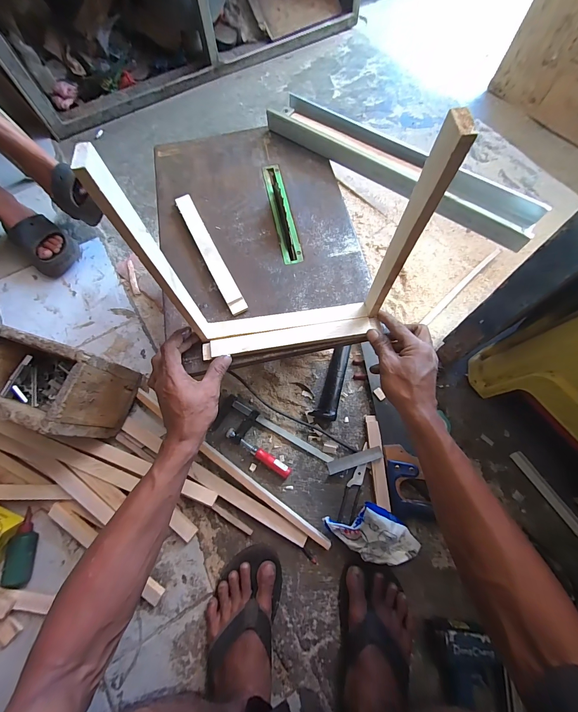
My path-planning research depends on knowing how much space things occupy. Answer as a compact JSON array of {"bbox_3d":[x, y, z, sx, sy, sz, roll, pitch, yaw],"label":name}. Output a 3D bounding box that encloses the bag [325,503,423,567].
[{"bbox_3d":[0.152,0.319,0.536,0.169,0.057,0.088,27,72,10],"label":"bag"}]

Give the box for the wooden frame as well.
[{"bbox_3d":[-0.006,-0.084,0.318,0.262,0.271,0.059,-7,69,-2],"label":"wooden frame"}]

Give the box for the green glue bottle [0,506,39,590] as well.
[{"bbox_3d":[-0.487,0.351,0.541,0.041,0.031,0.124,-5,69,-1],"label":"green glue bottle"}]

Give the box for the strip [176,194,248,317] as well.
[{"bbox_3d":[-0.134,-0.177,0.496,0.029,0.012,0.260,-25,71,-8],"label":"strip"}]

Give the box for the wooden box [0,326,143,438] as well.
[{"bbox_3d":[-0.428,0.057,0.552,0.195,0.158,0.135,17,71,7],"label":"wooden box"}]

